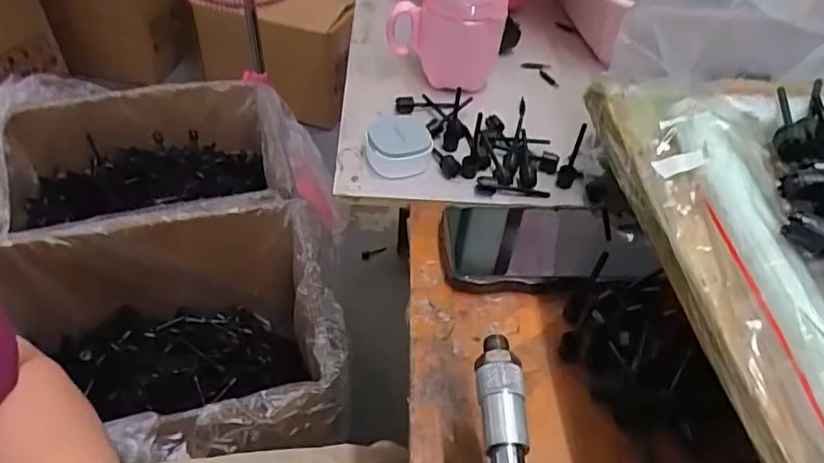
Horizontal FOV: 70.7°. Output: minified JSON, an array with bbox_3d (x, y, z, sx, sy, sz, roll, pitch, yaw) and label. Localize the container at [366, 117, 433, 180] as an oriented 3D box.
[{"bbox_3d":[-0.012,-0.071,0.498,0.057,0.030,0.045,6,46,1],"label":"container"}]

